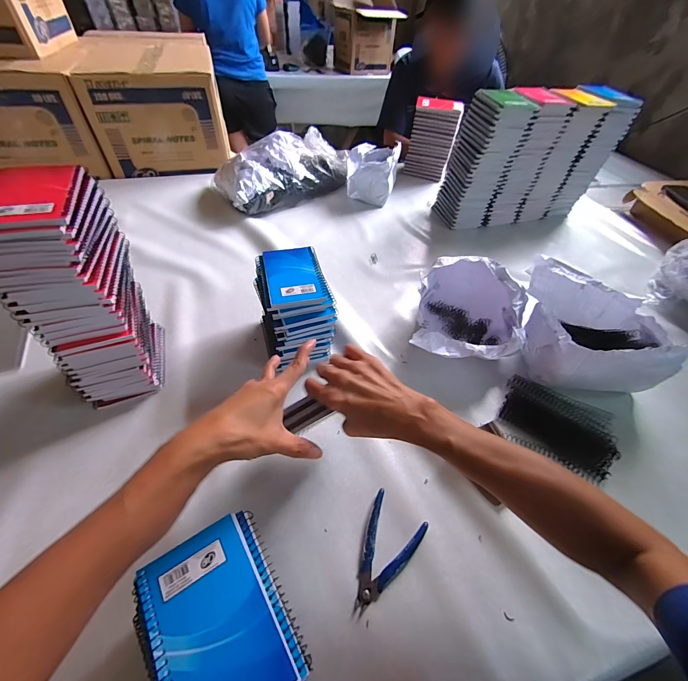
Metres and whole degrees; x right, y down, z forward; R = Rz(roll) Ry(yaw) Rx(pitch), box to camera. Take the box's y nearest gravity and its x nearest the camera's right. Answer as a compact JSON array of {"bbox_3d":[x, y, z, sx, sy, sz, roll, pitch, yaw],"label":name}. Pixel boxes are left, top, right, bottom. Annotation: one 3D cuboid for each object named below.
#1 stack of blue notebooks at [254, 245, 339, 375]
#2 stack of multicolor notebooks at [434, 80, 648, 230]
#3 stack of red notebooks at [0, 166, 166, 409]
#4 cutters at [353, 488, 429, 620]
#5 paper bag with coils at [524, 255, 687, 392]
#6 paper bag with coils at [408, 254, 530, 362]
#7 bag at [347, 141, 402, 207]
[{"bbox_3d":[-0.082,-0.052,0.544,0.108,0.144,0.141,-12,51,-14],"label":"stack of blue notebooks"},{"bbox_3d":[0.487,-0.489,0.874,0.419,0.286,0.152,-12,51,-14],"label":"stack of multicolor notebooks"},{"bbox_3d":[-0.329,-0.049,0.427,0.101,0.288,0.144,-11,51,-13],"label":"stack of red notebooks"},{"bbox_3d":[0.044,0.248,0.374,0.066,0.008,0.119,27,52,18],"label":"cutters"},{"bbox_3d":[0.411,-0.015,0.542,0.178,0.123,0.190,6,49,1],"label":"paper bag with coils"},{"bbox_3d":[0.217,-0.055,0.573,0.170,0.125,0.207,12,49,6],"label":"paper bag with coils"},{"bbox_3d":[0.086,-0.507,0.968,0.131,0.118,0.224,14,49,8],"label":"bag"}]

